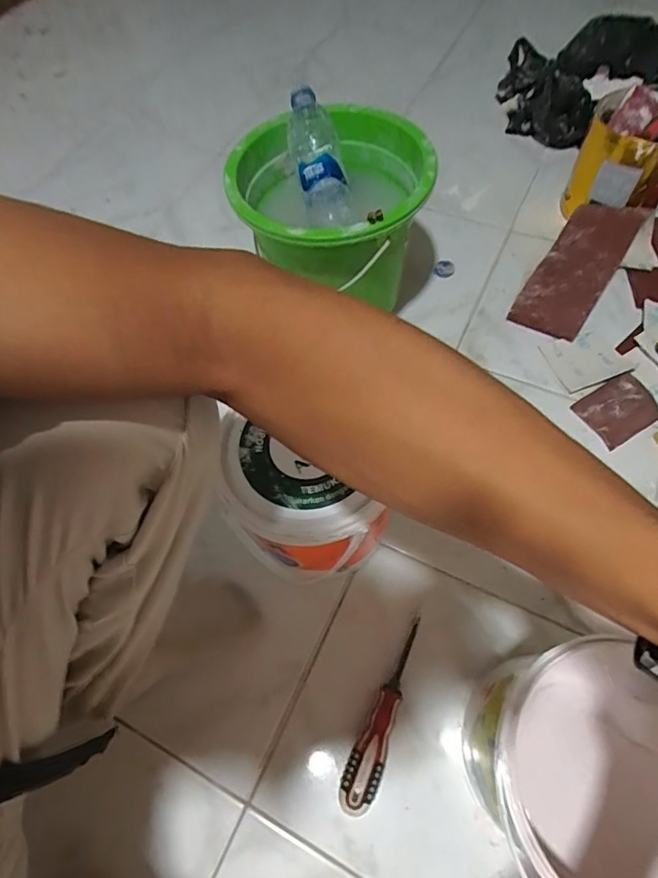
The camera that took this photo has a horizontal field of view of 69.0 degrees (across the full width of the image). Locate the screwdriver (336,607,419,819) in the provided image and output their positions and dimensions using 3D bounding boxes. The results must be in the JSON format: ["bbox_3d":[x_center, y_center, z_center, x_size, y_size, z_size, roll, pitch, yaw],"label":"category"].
[{"bbox_3d":[0.062,0.277,0.495,0.034,0.031,0.191,23,66,15],"label":"screwdriver"}]

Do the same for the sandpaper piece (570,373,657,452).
[{"bbox_3d":[0.393,-0.040,0.649,0.111,0.012,0.079,-30,64,-11],"label":"sandpaper piece"}]

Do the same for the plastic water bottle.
[{"bbox_3d":[-0.012,-0.357,0.630,0.068,0.066,0.199,-14,79,-3],"label":"plastic water bottle"}]

